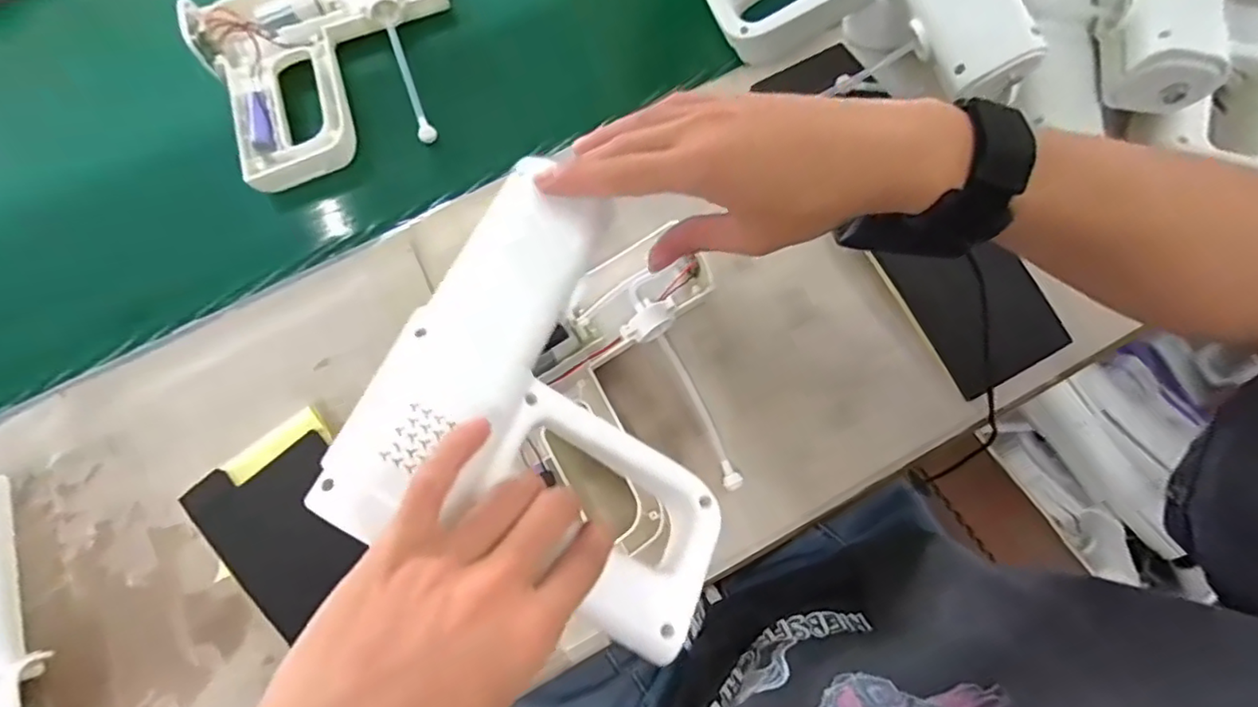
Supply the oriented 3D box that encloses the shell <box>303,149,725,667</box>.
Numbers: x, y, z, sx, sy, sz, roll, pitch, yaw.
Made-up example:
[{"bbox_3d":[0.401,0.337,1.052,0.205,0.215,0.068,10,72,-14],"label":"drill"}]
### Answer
[{"bbox_3d":[-0.021,0.017,0.292,0.168,0.056,0.193,22,74,6],"label":"shell"}]

